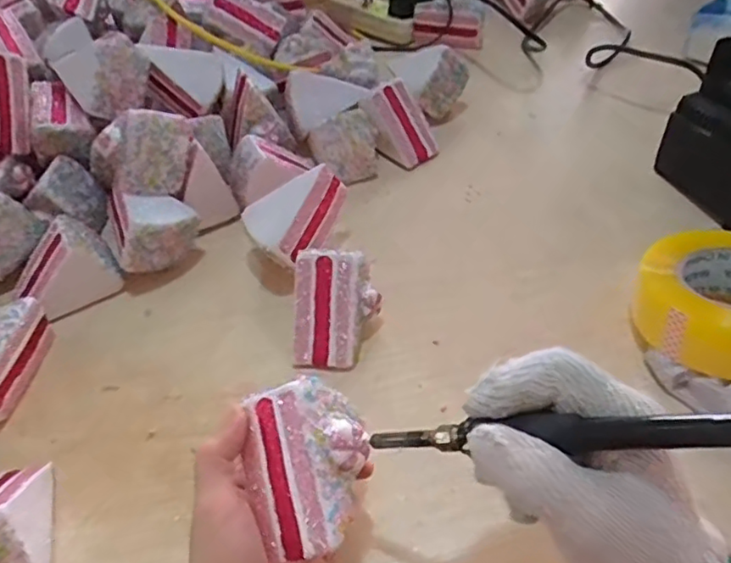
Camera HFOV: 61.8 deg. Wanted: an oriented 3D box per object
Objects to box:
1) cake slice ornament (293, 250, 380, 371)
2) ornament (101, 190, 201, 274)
[{"bbox_3d":[-0.024,0.021,0.467,0.062,0.062,0.070,2,48,5],"label":"cake slice ornament"},{"bbox_3d":[-0.187,-0.050,0.527,0.074,0.050,0.055,-33,54,-25],"label":"ornament"}]

